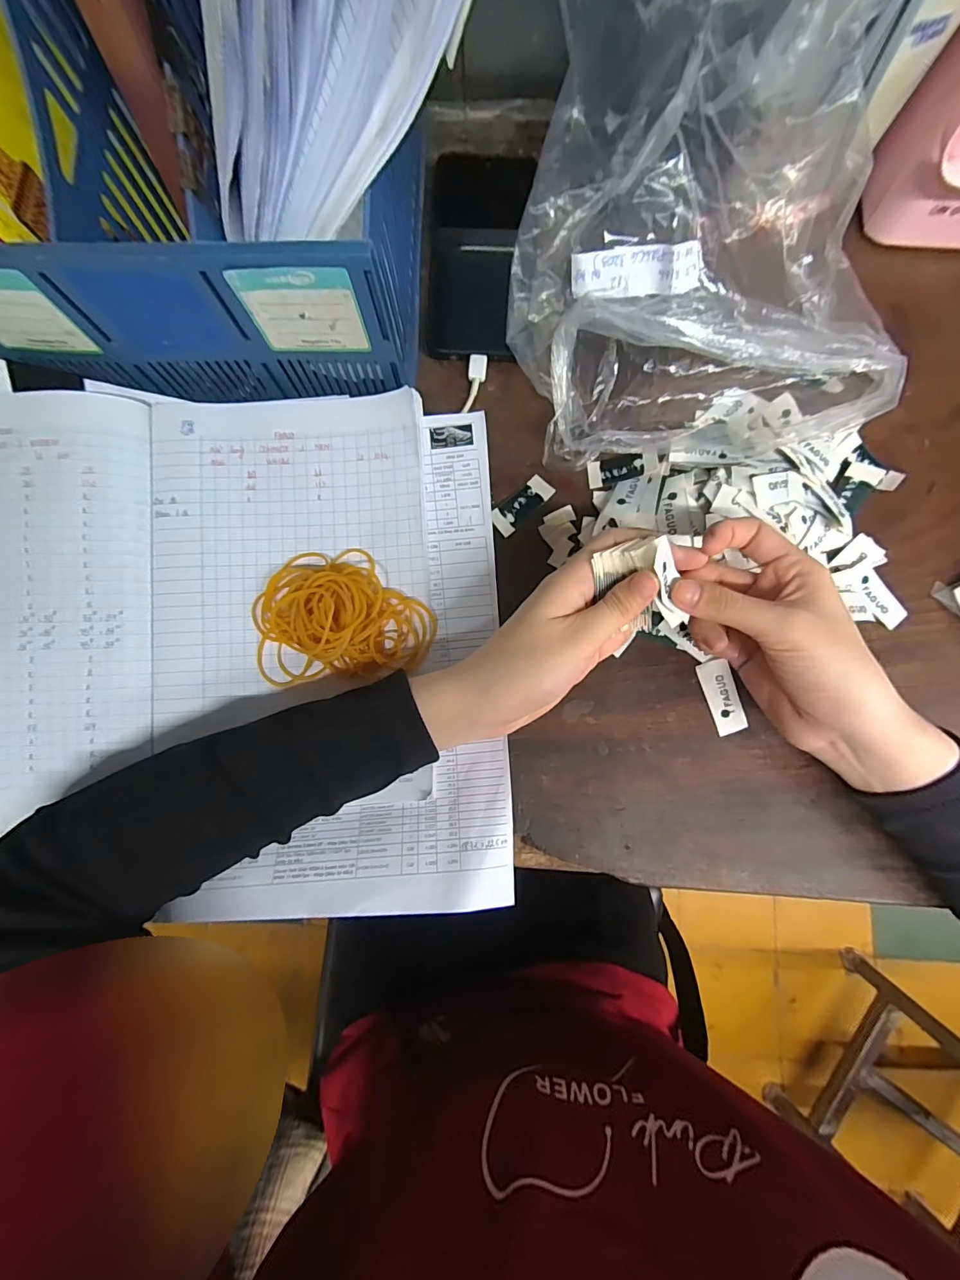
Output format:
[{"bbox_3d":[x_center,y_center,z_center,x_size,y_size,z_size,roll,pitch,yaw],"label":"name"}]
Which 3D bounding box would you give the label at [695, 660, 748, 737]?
[{"bbox_3d":[0.157,0.037,0.302,0.020,0.004,0.047,-17,86,8],"label":"label"}]

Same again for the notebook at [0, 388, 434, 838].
[{"bbox_3d":[-0.191,-0.022,0.274,0.316,0.018,0.248,-4,84,-3],"label":"notebook"}]

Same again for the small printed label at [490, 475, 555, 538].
[{"bbox_3d":[0.029,-0.093,0.321,0.047,0.005,0.019,-42,84,-4],"label":"small printed label"}]

